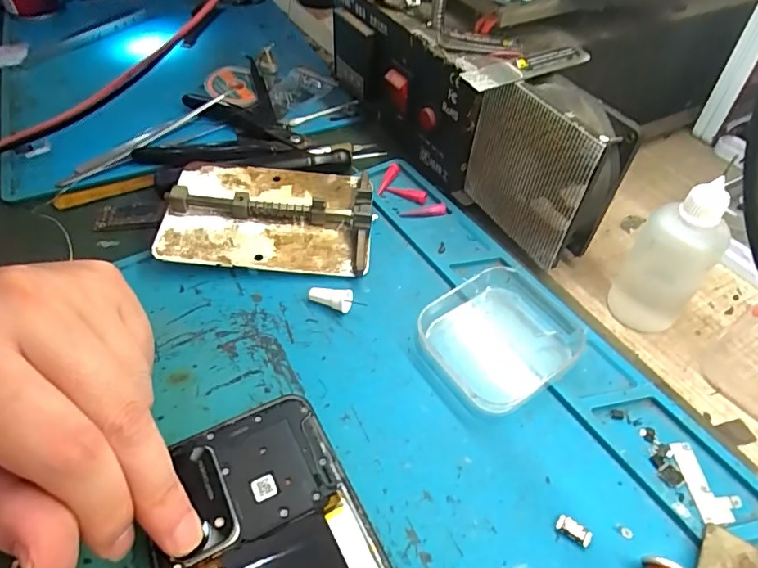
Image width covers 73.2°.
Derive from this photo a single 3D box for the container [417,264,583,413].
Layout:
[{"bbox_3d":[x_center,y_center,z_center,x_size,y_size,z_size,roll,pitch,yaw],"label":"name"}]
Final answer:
[{"bbox_3d":[0.061,0.023,0.250,0.072,0.015,0.063,-29,55,-24],"label":"container"}]

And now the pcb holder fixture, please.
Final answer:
[{"bbox_3d":[-0.063,-0.042,0.299,0.115,0.024,0.078,2,48,1],"label":"pcb holder fixture"}]

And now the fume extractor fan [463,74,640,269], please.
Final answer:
[{"bbox_3d":[0.084,-0.061,0.274,0.026,0.085,0.080,-28,54,-23],"label":"fume extractor fan"}]

